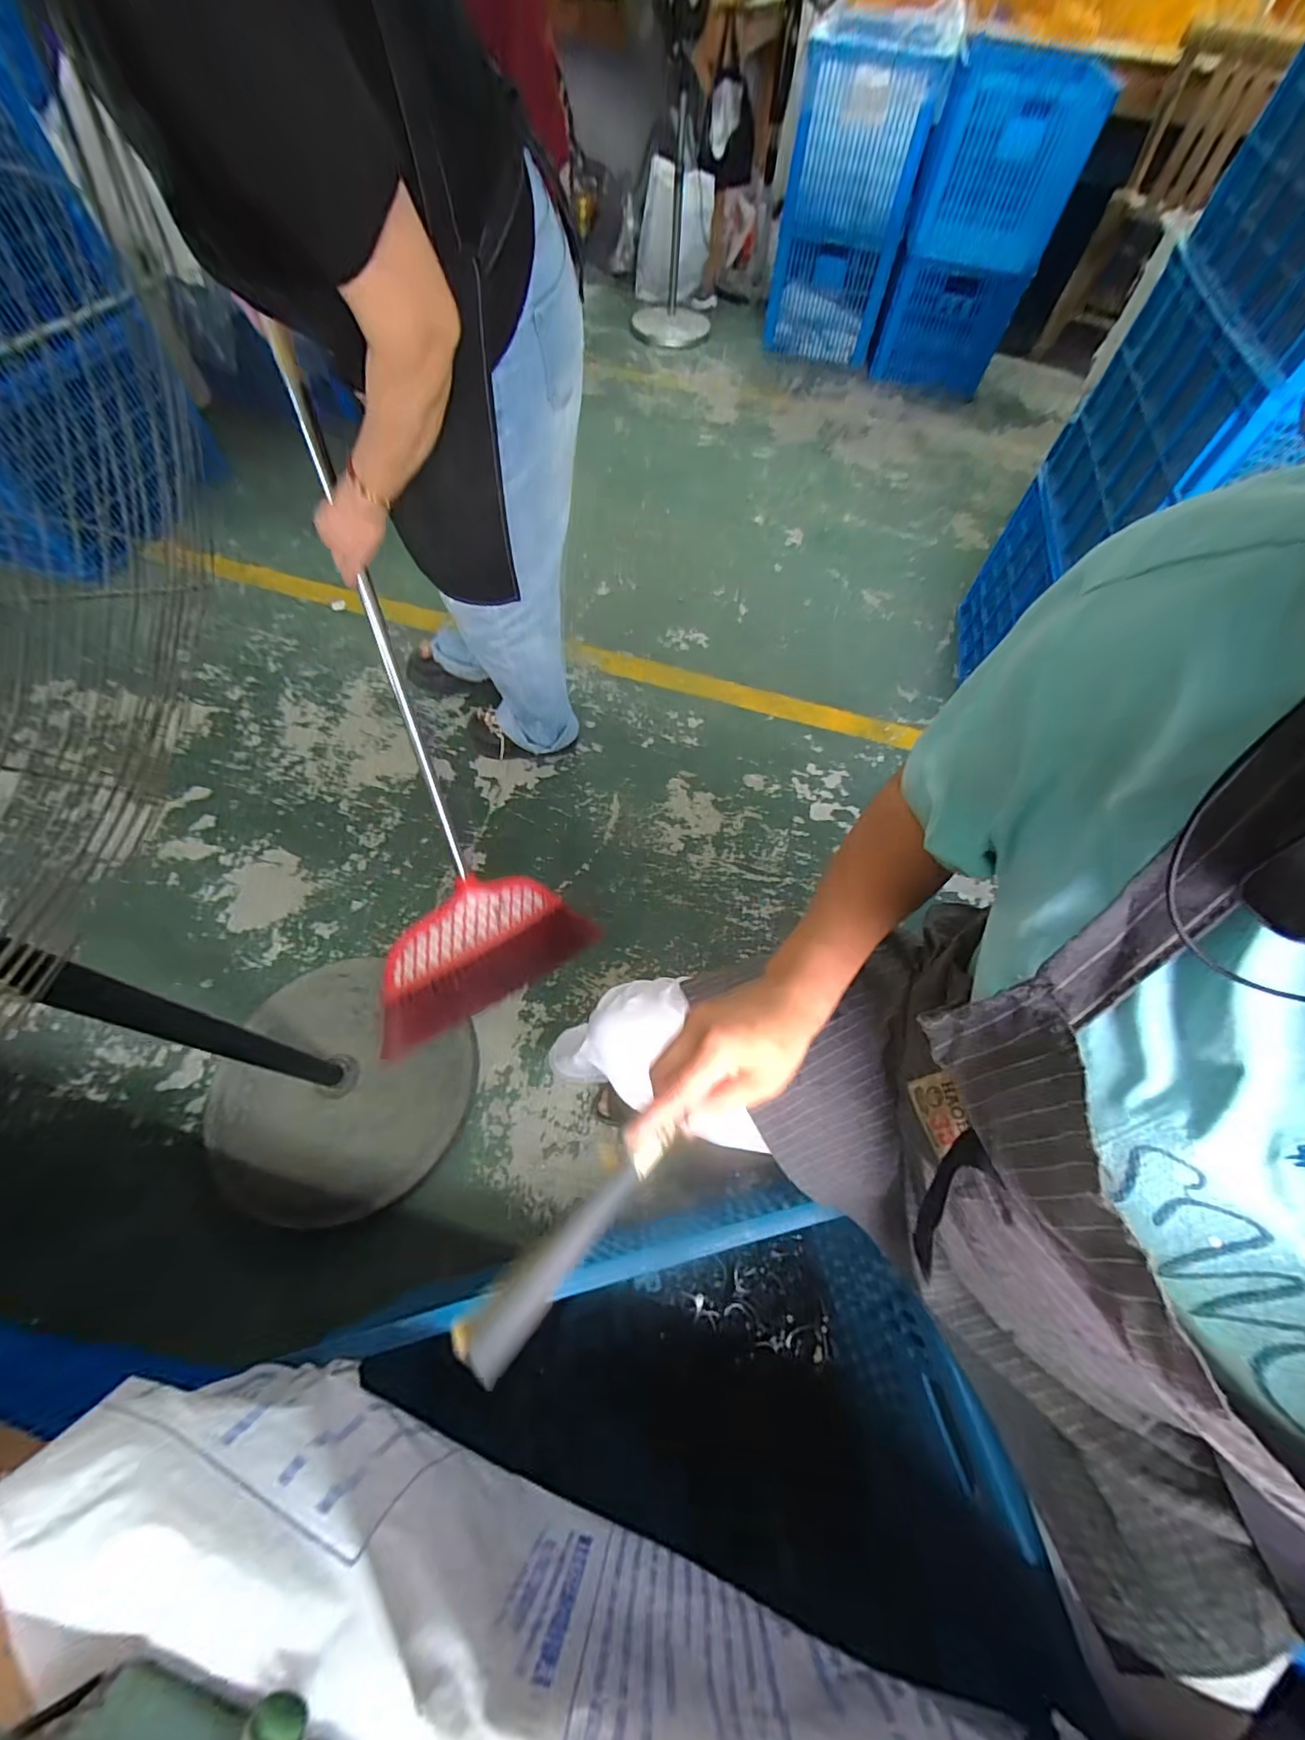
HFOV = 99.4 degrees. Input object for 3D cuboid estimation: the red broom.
[{"bbox_3d":[-0.329,-0.199,0.811,0.334,0.102,0.898,-14,103,-12],"label":"red broom"}]

